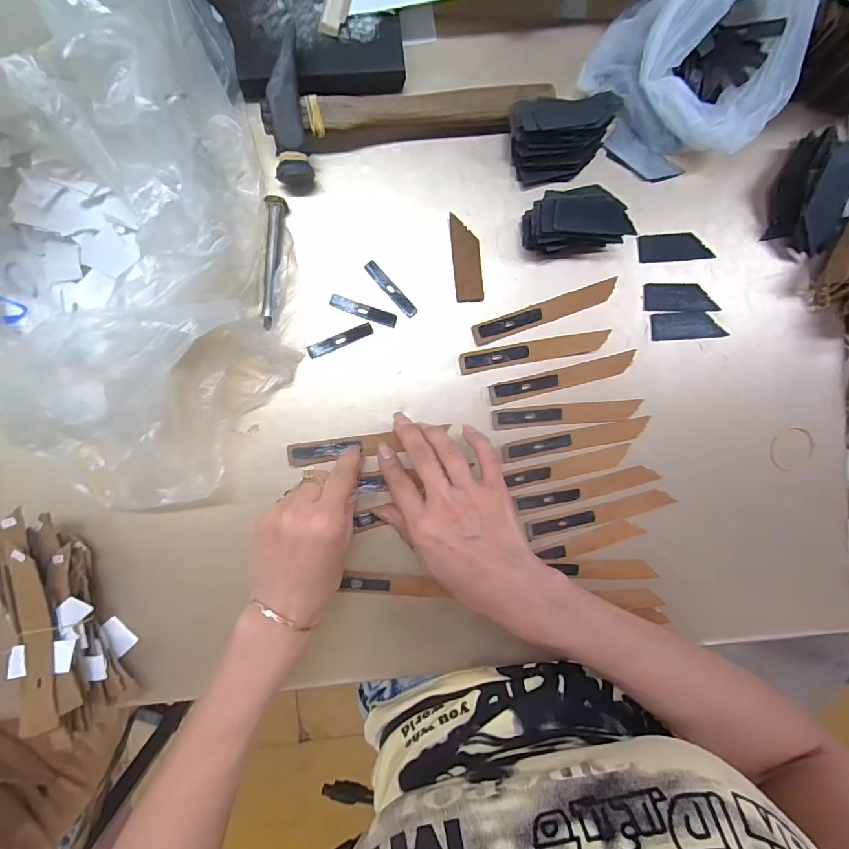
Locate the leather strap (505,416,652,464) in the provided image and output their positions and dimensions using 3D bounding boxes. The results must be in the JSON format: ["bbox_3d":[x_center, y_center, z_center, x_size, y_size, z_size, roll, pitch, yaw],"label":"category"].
[{"bbox_3d":[0.126,0.013,0.365,0.125,0.006,0.017,-10,93,-5],"label":"leather strap"}]

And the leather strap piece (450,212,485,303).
[{"bbox_3d":[0.034,-0.132,0.350,0.022,0.004,0.065,-6,93,-5],"label":"leather strap piece"}]

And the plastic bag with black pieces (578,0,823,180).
[{"bbox_3d":[0.208,-0.269,0.328,0.133,0.077,0.132,-39,95,-3],"label":"plastic bag with black pieces"}]

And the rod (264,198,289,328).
[{"bbox_3d":[-0.116,-0.122,0.331,0.013,0.009,0.096,6,92,-8],"label":"rod"}]

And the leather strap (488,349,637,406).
[{"bbox_3d":[0.114,-0.038,0.362,0.124,0.004,0.017,-14,97,-6],"label":"leather strap"}]

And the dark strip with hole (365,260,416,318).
[{"bbox_3d":[-0.026,-0.106,0.345,0.009,0.004,0.053,-43,97,-4],"label":"dark strip with hole"}]

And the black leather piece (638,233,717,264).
[{"bbox_3d":[0.211,-0.149,0.367,0.066,0.004,0.022,-7,93,-5],"label":"black leather piece"}]

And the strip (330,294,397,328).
[{"bbox_3d":[-0.047,-0.089,0.343,0.053,0.004,0.011,18,90,-8],"label":"strip"}]

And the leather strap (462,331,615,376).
[{"bbox_3d":[0.091,-0.060,0.357,0.125,0.004,0.017,-11,93,-5],"label":"leather strap"}]

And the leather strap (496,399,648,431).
[{"bbox_3d":[0.118,-0.008,0.364,0.126,0.004,0.016,-4,92,-6],"label":"leather strap"}]

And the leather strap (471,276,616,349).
[{"bbox_3d":[0.099,-0.092,0.359,0.125,0.005,0.017,-20,94,-5],"label":"leather strap"}]

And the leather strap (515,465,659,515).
[{"bbox_3d":[0.137,0.053,0.367,0.120,0.004,0.016,-13,93,-5],"label":"leather strap"}]

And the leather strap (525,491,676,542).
[{"bbox_3d":[0.149,0.076,0.371,0.126,0.004,0.016,-13,93,-5],"label":"leather strap"}]

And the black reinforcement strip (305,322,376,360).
[{"bbox_3d":[-0.065,-0.066,0.343,0.053,0.004,0.010,-22,95,-6],"label":"black reinforcement strip"}]

